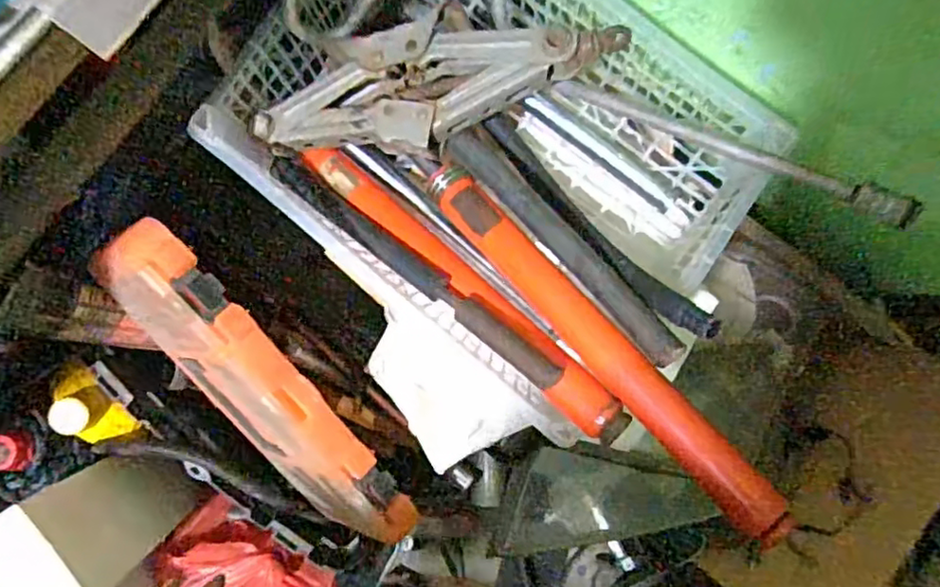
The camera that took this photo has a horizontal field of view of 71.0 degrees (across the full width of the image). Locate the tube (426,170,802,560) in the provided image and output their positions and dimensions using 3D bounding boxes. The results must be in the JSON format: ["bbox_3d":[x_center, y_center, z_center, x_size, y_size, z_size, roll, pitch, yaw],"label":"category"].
[{"bbox_3d":[0.096,0.034,0.527,0.033,0.027,0.380,-40,70,-6],"label":"tube"}]

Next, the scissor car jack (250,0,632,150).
[{"bbox_3d":[-0.031,-0.188,0.584,0.331,0.056,0.113,-10,93,12],"label":"scissor car jack"}]

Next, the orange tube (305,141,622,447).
[{"bbox_3d":[-0.016,-0.012,0.569,0.044,0.034,0.370,-44,68,-5],"label":"orange tube"}]

